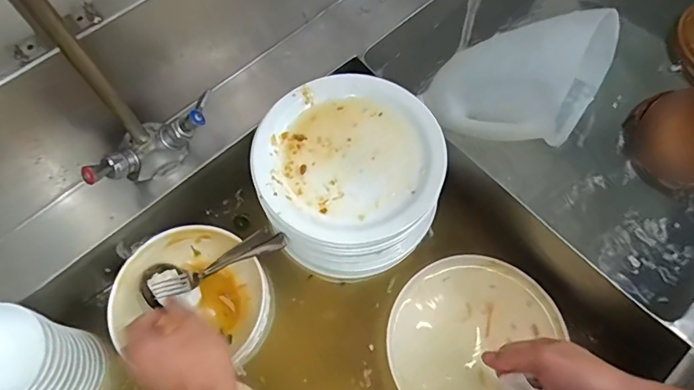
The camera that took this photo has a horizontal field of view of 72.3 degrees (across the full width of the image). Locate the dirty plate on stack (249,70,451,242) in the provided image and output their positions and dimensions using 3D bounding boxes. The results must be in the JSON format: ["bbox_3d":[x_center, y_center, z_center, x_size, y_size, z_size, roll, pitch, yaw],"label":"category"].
[{"bbox_3d":[0.001,-0.050,0.583,0.222,0.018,0.212,0,66,0],"label":"dirty plate on stack"}]

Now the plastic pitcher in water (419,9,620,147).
[{"bbox_3d":[0.248,-0.149,0.648,0.254,0.126,0.132,-5,66,-3],"label":"plastic pitcher in water"}]

